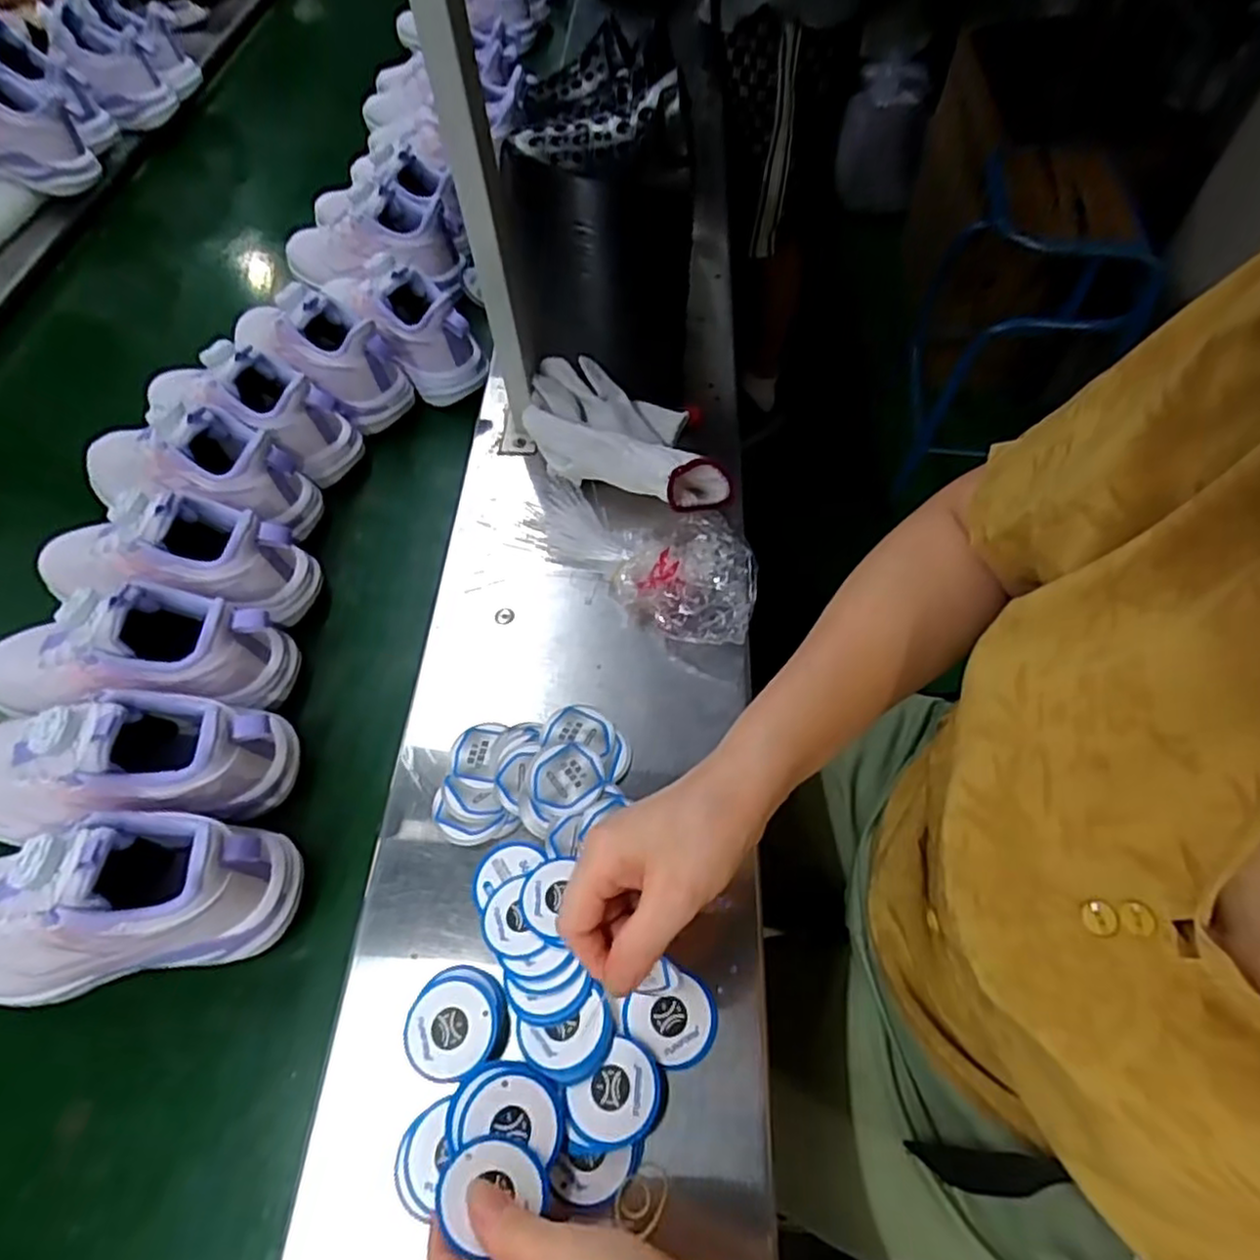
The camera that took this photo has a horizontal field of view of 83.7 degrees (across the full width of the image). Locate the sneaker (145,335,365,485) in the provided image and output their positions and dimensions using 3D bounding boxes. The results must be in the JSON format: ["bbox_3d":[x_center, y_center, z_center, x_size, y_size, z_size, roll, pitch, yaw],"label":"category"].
[{"bbox_3d":[-0.349,-0.214,0.629,0.213,0.095,0.086,26,64,16],"label":"sneaker"}]

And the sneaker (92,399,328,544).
[{"bbox_3d":[-0.376,-0.140,0.598,0.215,0.112,0.088,8,60,7],"label":"sneaker"}]

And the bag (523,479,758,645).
[{"bbox_3d":[0.005,-0.061,0.541,0.206,0.035,0.107,26,64,16],"label":"bag"}]

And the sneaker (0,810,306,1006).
[{"bbox_3d":[-0.313,0.154,0.404,0.218,0.102,0.086,-12,60,-4],"label":"sneaker"}]

